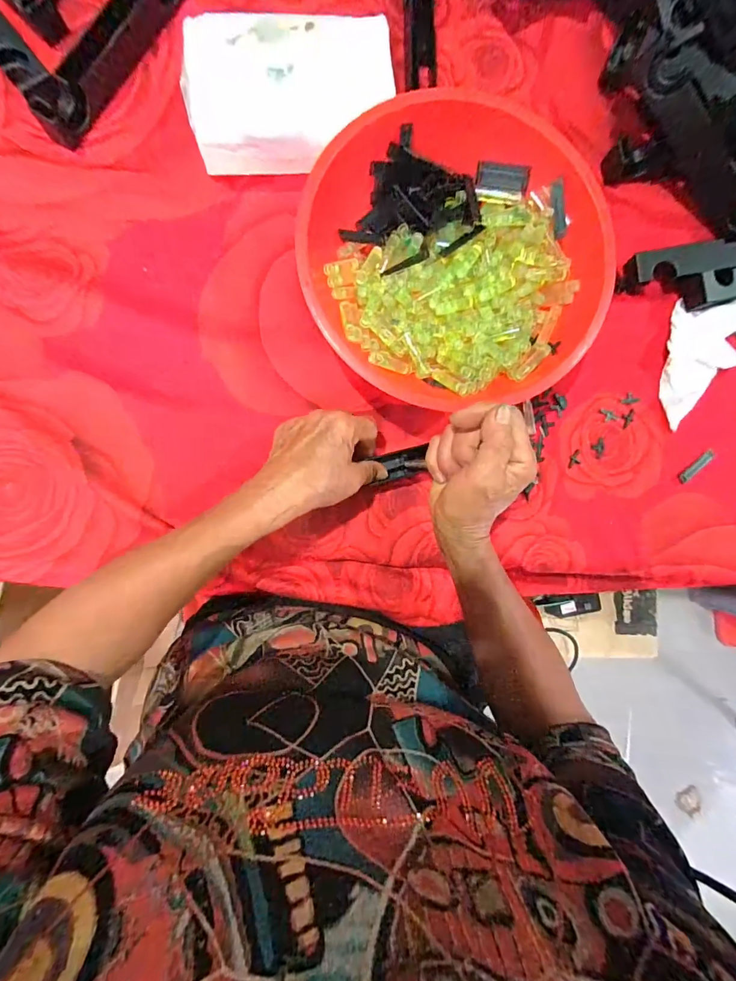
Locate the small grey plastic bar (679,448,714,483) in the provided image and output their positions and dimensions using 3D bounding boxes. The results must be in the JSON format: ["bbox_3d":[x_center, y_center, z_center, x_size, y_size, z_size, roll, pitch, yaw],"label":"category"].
[{"bbox_3d":[0.329,-0.025,0.408,0.044,0.004,0.010,-38,93,-6],"label":"small grey plastic bar"}]

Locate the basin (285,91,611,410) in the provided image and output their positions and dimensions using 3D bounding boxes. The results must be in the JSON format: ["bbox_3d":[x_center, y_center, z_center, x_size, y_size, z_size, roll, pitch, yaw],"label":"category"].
[{"bbox_3d":[0.067,-0.185,0.349,0.236,0.071,0.230,0,89,-6],"label":"basin"}]

